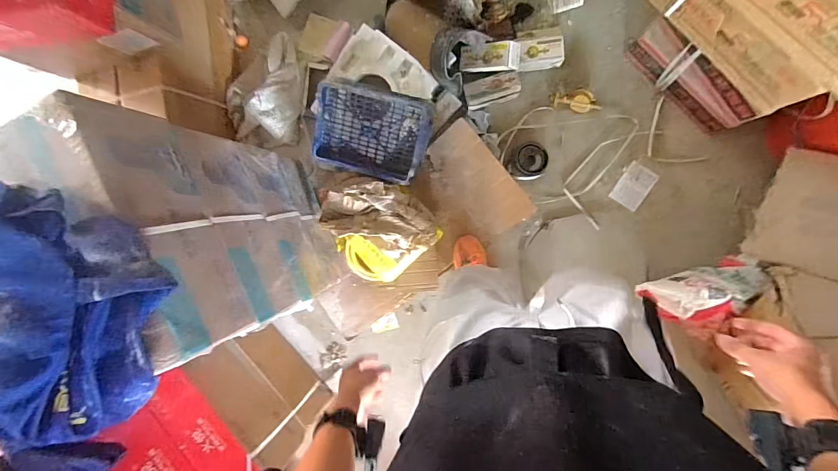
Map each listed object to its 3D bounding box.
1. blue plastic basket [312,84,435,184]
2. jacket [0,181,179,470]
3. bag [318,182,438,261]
[{"bbox_3d":[-0.158,-0.339,1.306,0.361,0.121,0.266,15,94,7],"label":"blue plastic basket"},{"bbox_3d":[-0.595,0.166,0.604,0.328,0.148,0.441,22,95,6],"label":"jacket"},{"bbox_3d":[-0.128,-0.059,1.326,0.366,0.104,0.230,27,96,6],"label":"bag"}]

